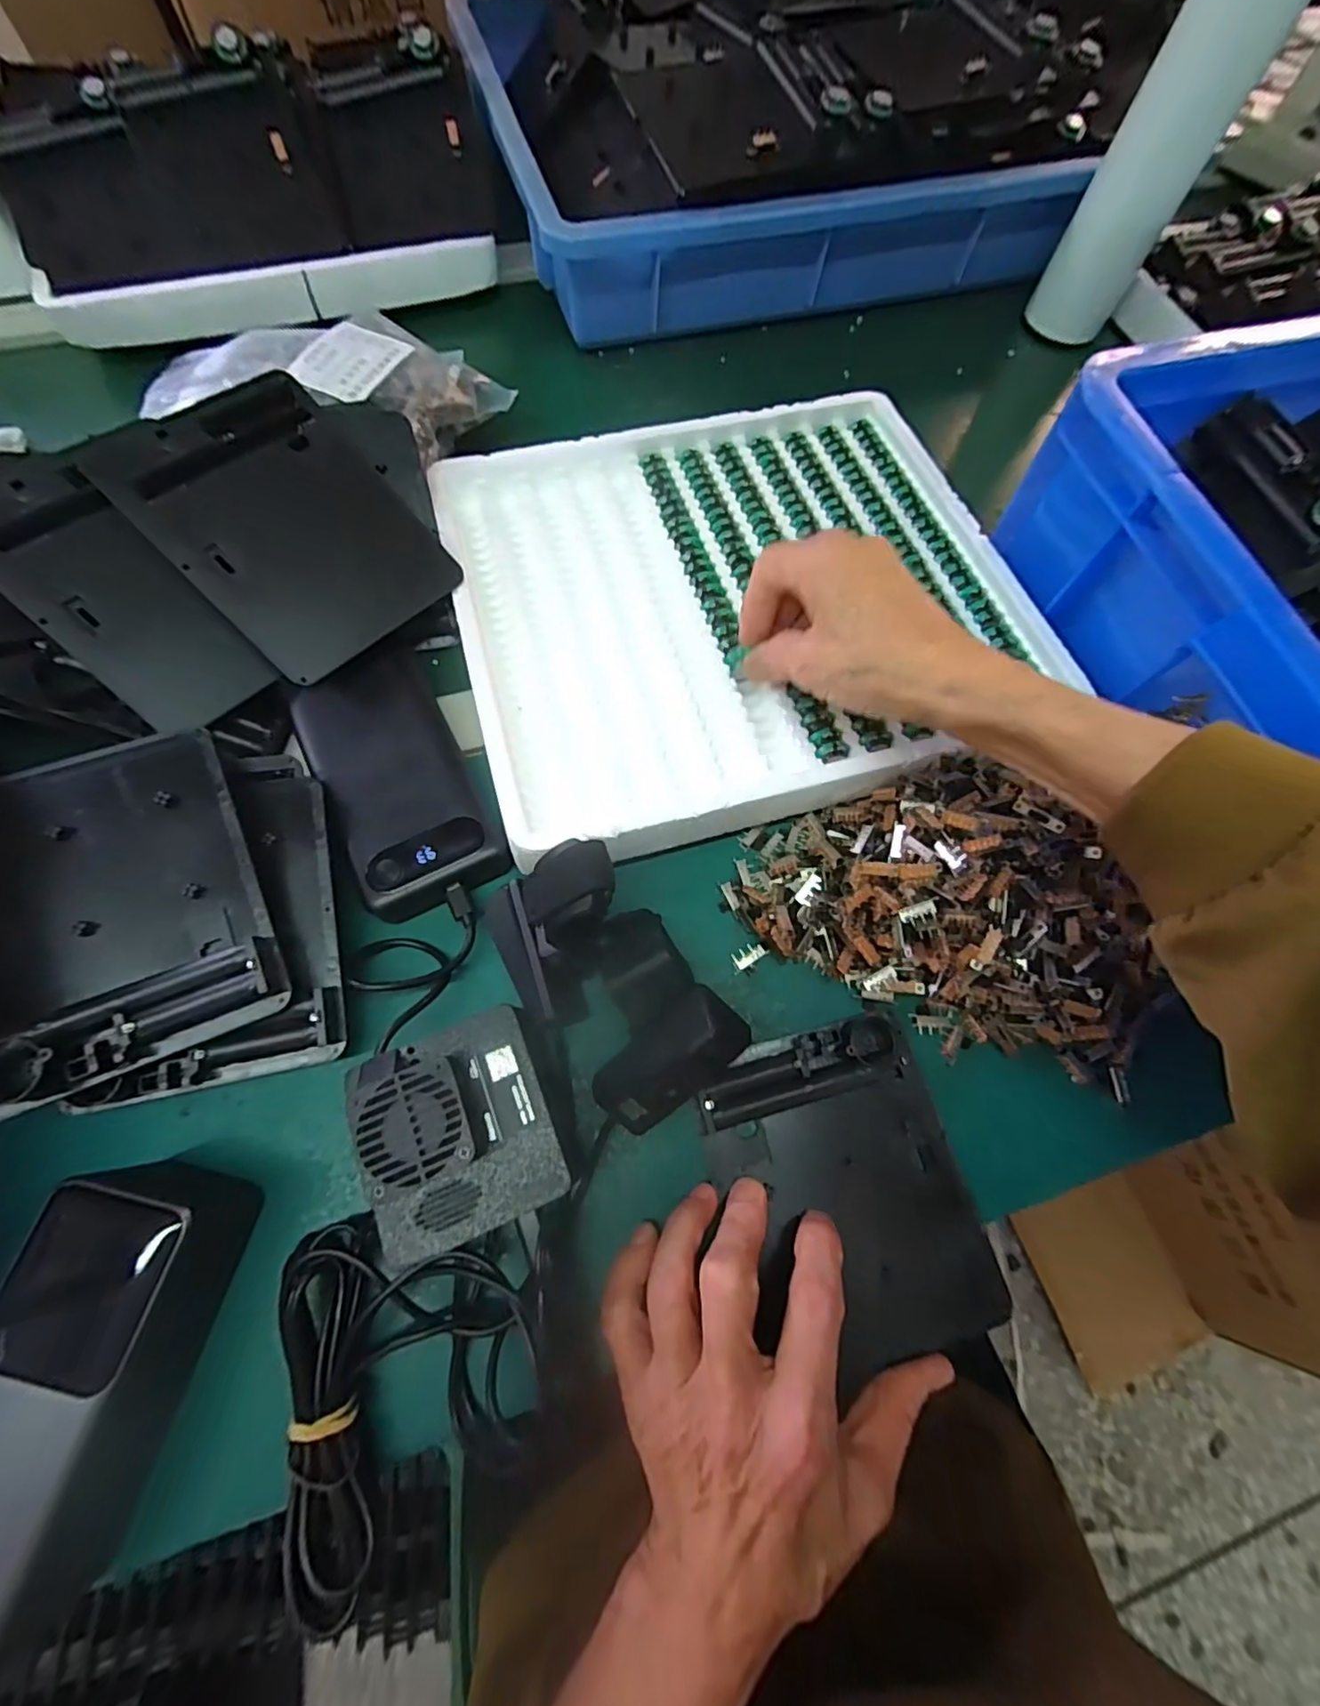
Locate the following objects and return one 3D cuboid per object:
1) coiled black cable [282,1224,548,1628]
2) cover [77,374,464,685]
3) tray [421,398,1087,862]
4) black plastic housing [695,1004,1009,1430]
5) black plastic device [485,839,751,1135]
[{"bbox_3d":[-0.090,0.198,0.229,0.089,0.027,0.111,-11,69,-6],"label":"coiled black cable"},{"bbox_3d":[-0.190,-0.168,0.309,0.134,0.007,0.110,49,68,-12],"label":"cover"},{"bbox_3d":[0.049,-0.160,0.352,0.323,0.023,0.293,-15,70,-7],"label":"tray"},{"bbox_3d":[0.082,0.146,0.263,0.105,0.016,0.126,-14,70,-7],"label":"black plastic housing"},{"bbox_3d":[-0.017,0.057,0.257,0.072,0.078,0.111,-35,74,-14],"label":"black plastic device"}]

